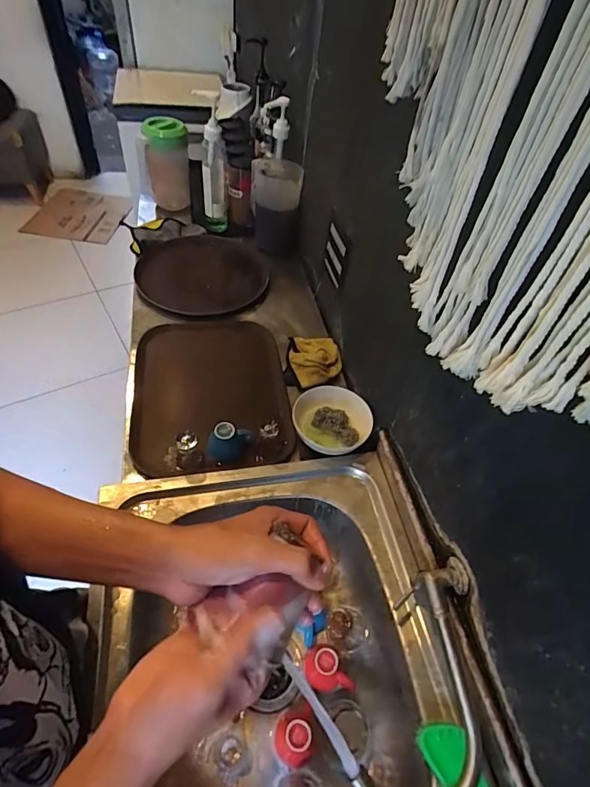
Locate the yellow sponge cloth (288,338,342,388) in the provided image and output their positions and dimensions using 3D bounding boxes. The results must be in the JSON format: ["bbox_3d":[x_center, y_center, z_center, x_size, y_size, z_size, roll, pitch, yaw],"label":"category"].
[{"bbox_3d":[0.046,-0.075,0.952,0.115,0.041,0.135,3,49,-4],"label":"yellow sponge cloth"}]

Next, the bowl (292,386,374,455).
[{"bbox_3d":[0.072,0.052,0.813,0.142,0.047,0.150,3,49,-4],"label":"bowl"}]

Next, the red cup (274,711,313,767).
[{"bbox_3d":[-0.003,0.479,0.594,0.049,0.056,0.061,10,49,3],"label":"red cup"}]

